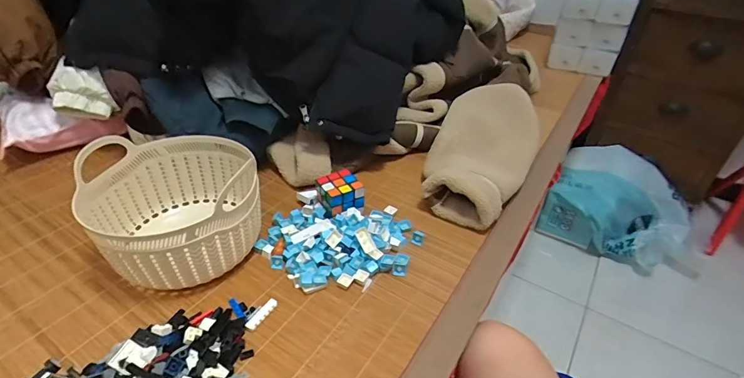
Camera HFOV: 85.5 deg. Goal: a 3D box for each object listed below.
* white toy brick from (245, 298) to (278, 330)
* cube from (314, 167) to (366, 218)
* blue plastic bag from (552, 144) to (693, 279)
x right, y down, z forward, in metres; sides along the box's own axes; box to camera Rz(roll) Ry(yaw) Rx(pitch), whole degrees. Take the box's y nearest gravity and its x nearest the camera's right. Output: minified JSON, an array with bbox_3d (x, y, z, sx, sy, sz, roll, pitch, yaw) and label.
[{"bbox_3d":[-0.139,0.158,0.510,0.013,0.006,0.047,22,41,24],"label":"white toy brick"},{"bbox_3d":[-0.052,0.011,0.659,0.060,0.058,0.065,-20,42,-26],"label":"cube"},{"bbox_3d":[0.776,0.035,1.260,0.370,0.222,0.379,-28,46,-34],"label":"blue plastic bag"}]

